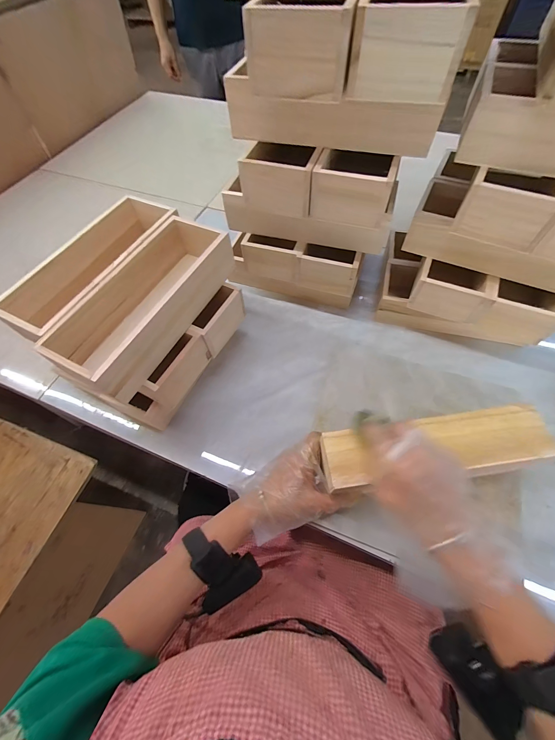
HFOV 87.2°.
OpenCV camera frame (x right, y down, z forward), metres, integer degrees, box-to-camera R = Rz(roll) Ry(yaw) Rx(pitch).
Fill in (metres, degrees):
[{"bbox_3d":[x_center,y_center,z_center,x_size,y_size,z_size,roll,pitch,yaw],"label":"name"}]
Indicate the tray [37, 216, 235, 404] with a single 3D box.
[{"bbox_3d":[-0.166,-0.102,0.402,0.106,0.066,0.287,22,64,15],"label":"tray"}]

